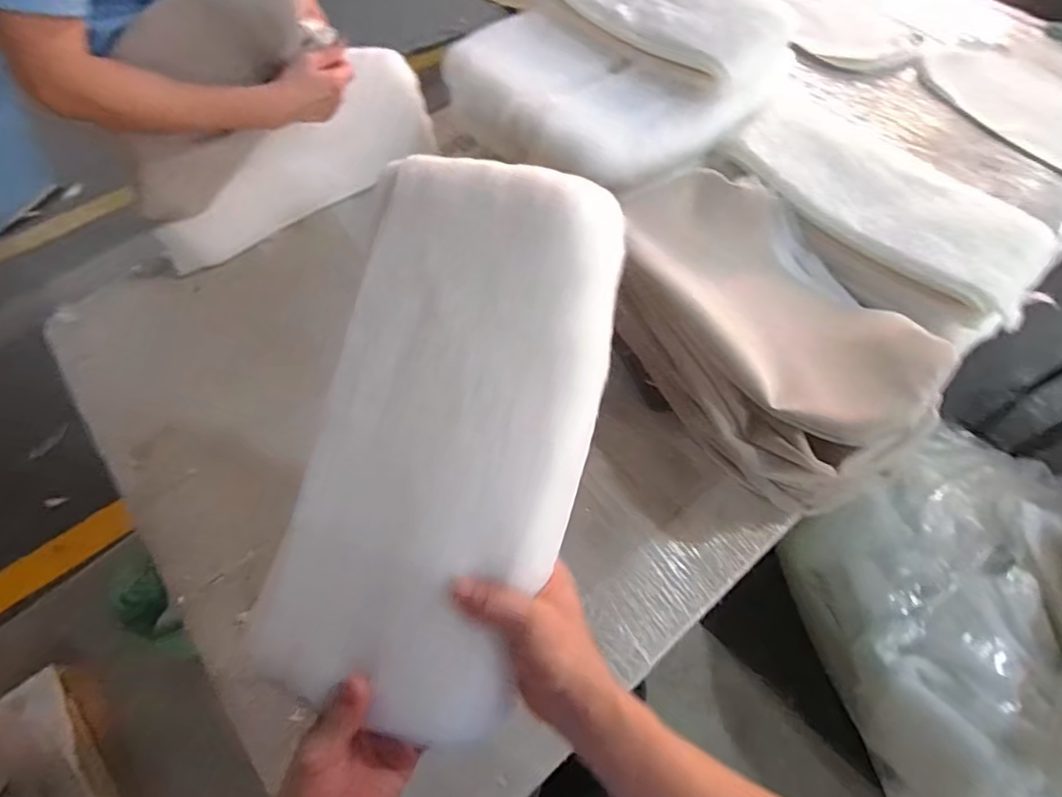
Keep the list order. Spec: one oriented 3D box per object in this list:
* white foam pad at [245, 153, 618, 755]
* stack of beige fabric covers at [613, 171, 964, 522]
[{"bbox_3d":[-0.063,0.027,0.453,0.204,0.048,0.425,15,85,10],"label":"white foam pad"},{"bbox_3d":[0.315,-0.091,0.767,0.295,0.180,0.426,-24,62,-12],"label":"stack of beige fabric covers"}]

